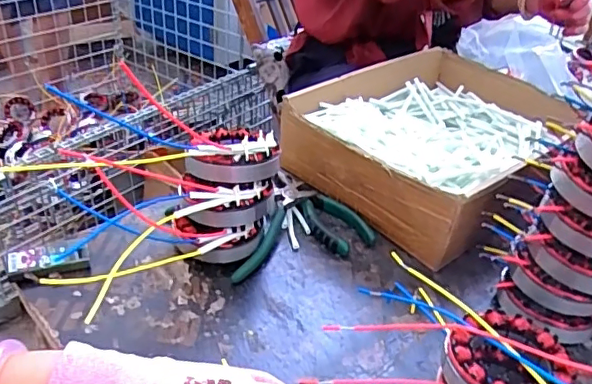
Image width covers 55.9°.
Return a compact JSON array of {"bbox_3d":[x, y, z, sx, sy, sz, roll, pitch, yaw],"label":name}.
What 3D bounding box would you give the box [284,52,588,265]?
[{"bbox_3d":[0.174,-0.064,0.686,0.244,0.101,0.342,31,42,32],"label":"box"}]

